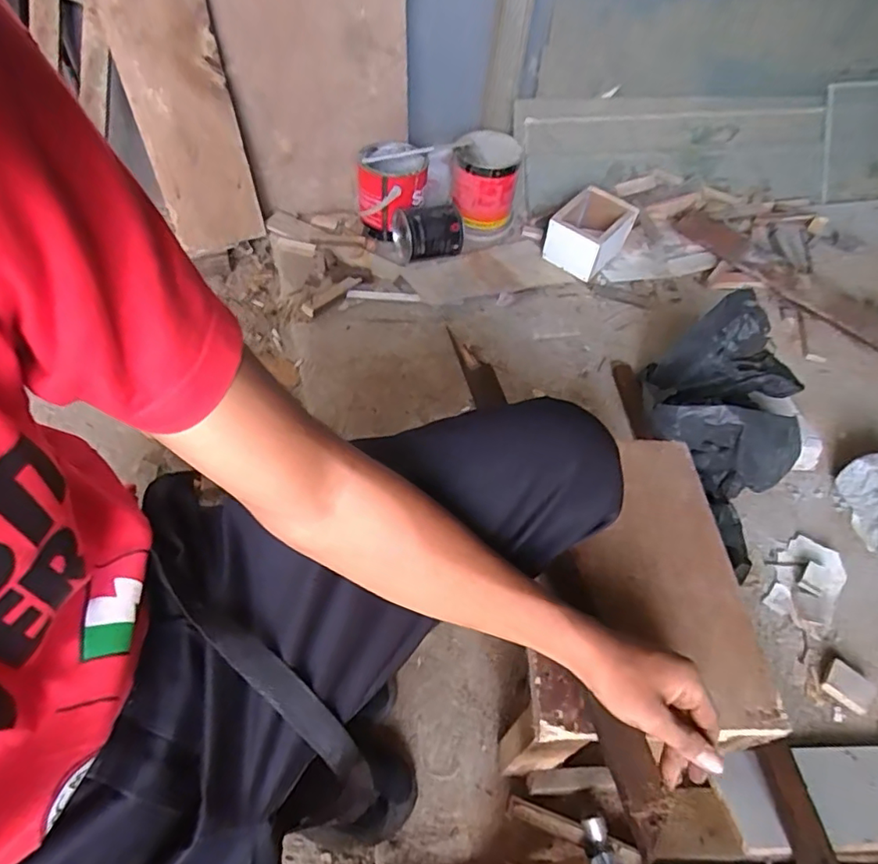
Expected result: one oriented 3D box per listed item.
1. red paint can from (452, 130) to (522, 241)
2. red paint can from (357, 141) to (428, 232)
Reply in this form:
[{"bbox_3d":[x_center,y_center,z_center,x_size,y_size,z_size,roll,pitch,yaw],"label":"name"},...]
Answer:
[{"bbox_3d":[0.105,-0.572,1.297,0.148,0.154,0.183,11,51,3],"label":"red paint can"},{"bbox_3d":[-0.106,-0.532,1.250,0.153,0.154,0.147,2,51,-4],"label":"red paint can"}]

